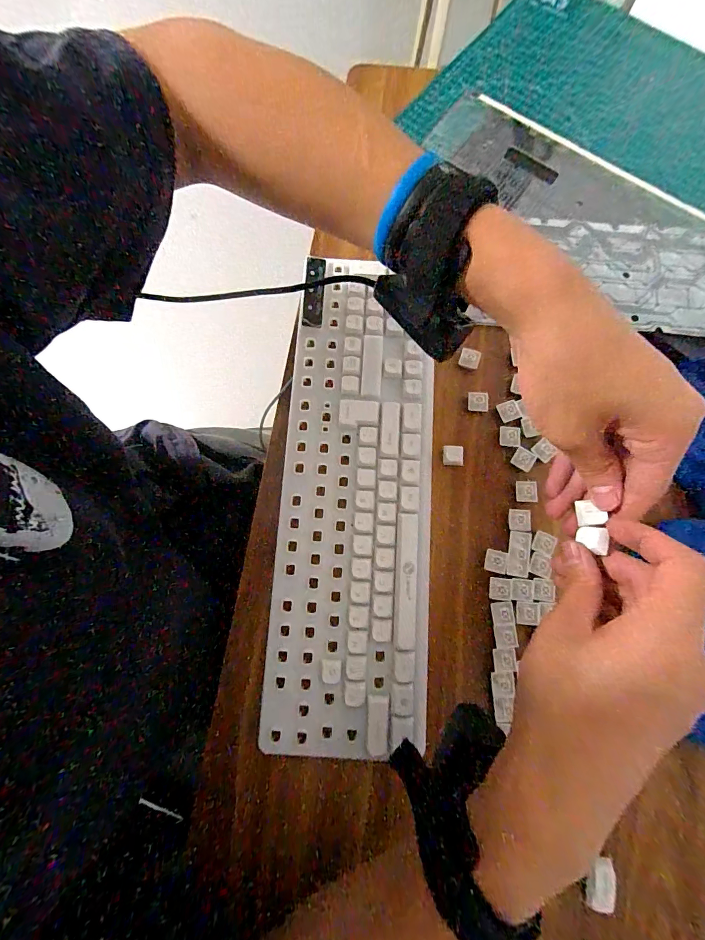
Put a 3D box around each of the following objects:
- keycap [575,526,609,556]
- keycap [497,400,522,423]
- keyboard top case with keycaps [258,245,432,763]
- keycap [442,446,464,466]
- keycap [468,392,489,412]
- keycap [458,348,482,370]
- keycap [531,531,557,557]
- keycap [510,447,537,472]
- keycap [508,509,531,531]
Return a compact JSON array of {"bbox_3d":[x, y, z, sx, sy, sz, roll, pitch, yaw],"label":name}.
[{"bbox_3d":[0.152,0.044,0.233,0.015,0.008,0.016,6,80,1],"label":"keycap"},{"bbox_3d":[0.141,-0.053,0.329,0.017,0.004,0.018,-17,79,-1],"label":"keycap"},{"bbox_3d":[0.006,0.015,0.319,0.128,0.021,0.403,5,80,1],"label":"keyboard top case with keycaps"},{"bbox_3d":[0.089,-0.012,0.326,0.017,0.011,0.017,4,80,3],"label":"keycap"},{"bbox_3d":[0.114,-0.061,0.334,0.018,0.009,0.018,-1,83,5],"label":"keycap"},{"bbox_3d":[0.109,-0.103,0.340,0.019,0.005,0.018,16,80,5],"label":"keycap"},{"bbox_3d":[0.160,0.061,0.309,0.017,0.008,0.018,26,81,7],"label":"keycap"},{"bbox_3d":[0.149,-0.009,0.319,0.017,0.004,0.016,29,82,7],"label":"keycap"},{"bbox_3d":[0.142,0.042,0.311,0.016,0.005,0.018,4,80,3],"label":"keycap"}]

